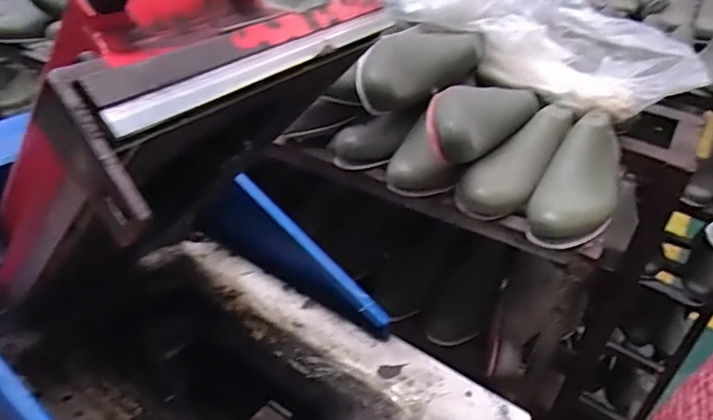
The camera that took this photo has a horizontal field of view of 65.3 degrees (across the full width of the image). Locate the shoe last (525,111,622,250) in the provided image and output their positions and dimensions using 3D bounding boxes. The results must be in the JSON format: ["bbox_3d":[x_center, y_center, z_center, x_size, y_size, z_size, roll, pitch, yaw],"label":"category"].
[{"bbox_3d":[0.291,-0.040,0.706,0.088,0.079,0.235,25,40,24],"label":"shoe last"}]

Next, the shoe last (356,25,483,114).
[{"bbox_3d":[0.094,-0.198,0.738,0.059,0.082,0.225,32,43,31],"label":"shoe last"}]

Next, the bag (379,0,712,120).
[{"bbox_3d":[0.231,-0.290,0.841,0.547,0.145,0.201,25,38,3],"label":"bag"}]

